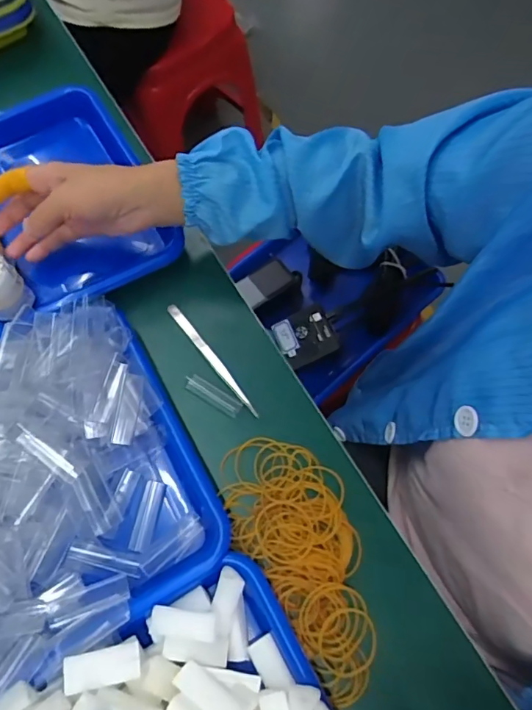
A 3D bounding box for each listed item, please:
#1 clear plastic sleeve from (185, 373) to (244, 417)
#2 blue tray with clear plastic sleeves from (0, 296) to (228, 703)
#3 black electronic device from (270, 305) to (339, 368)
[{"bbox_3d":[-0.047,0.035,0.433,0.054,0.005,0.016,29,72,12],"label":"clear plastic sleeve"},{"bbox_3d":[-0.215,0.109,0.351,0.311,0.075,0.253,-27,70,-9],"label":"blue tray with clear plastic sleeves"},{"bbox_3d":[0.059,-0.025,0.688,0.077,0.032,0.070,-28,85,13],"label":"black electronic device"}]

